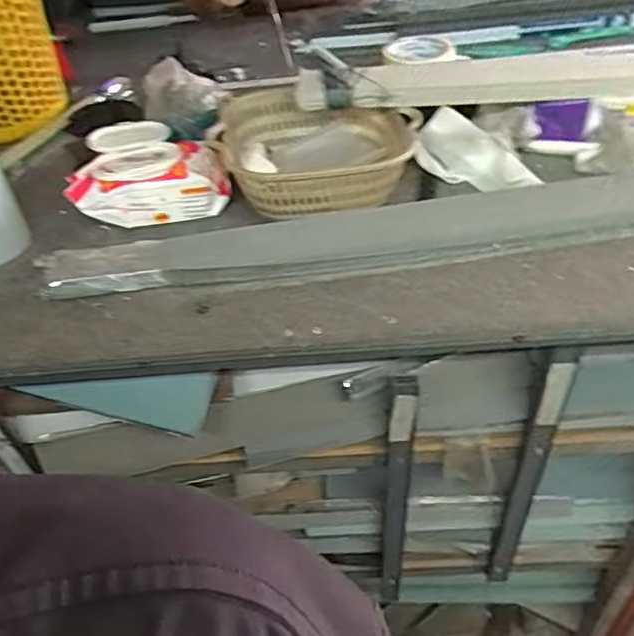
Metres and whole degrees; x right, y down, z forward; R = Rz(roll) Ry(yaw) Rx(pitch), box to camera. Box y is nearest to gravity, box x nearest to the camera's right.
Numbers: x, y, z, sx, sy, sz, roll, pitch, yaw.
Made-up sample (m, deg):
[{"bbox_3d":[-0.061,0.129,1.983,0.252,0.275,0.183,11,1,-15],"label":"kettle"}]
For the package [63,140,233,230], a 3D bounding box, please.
[{"bbox_3d":[-0.177,-0.143,0.681,0.158,0.057,0.074,-13,44,-6],"label":"package"}]

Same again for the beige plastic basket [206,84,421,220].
[{"bbox_3d":[0.005,-0.174,0.665,0.199,0.075,0.170,-6,43,2],"label":"beige plastic basket"}]

